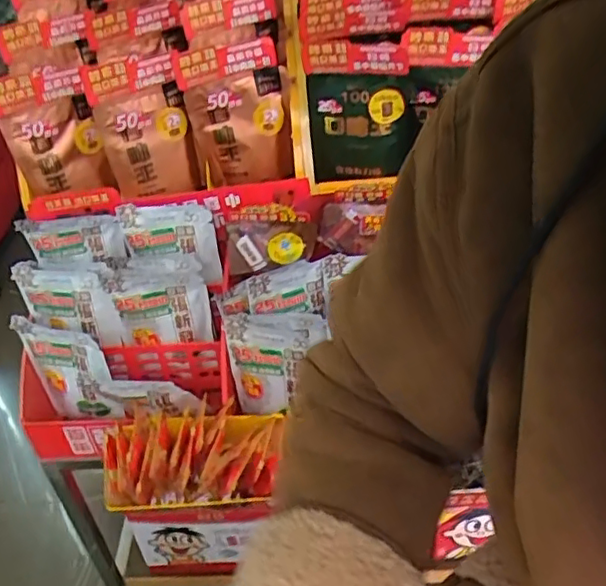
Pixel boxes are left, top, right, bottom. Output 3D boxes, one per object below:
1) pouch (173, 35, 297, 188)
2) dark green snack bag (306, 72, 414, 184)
[{"bbox_3d":[-0.107,-0.290,1.018,0.167,0.232,0.049,-9,39,-7],"label":"pouch"},{"bbox_3d":[0.092,-0.263,0.980,0.158,0.173,0.026,-1,39,4],"label":"dark green snack bag"}]

